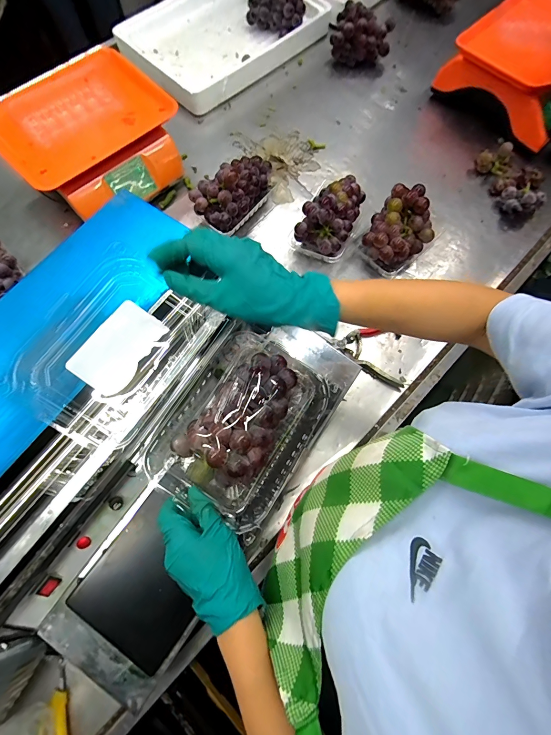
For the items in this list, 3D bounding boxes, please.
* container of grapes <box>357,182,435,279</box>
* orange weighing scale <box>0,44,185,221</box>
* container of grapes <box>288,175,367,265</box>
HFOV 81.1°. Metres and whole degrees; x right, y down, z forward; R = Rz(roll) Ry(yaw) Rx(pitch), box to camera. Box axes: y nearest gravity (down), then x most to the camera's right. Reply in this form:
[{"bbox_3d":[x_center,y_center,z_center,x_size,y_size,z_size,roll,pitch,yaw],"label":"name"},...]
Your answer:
[{"bbox_3d":[0.222,-0.251,0.601,0.119,0.109,0.106,-39,78,-12],"label":"container of grapes"},{"bbox_3d":[-0.358,-0.446,0.632,0.257,0.106,0.301,43,77,11],"label":"orange weighing scale"},{"bbox_3d":[0.103,-0.290,0.619,0.104,0.089,0.156,22,74,5],"label":"container of grapes"}]

